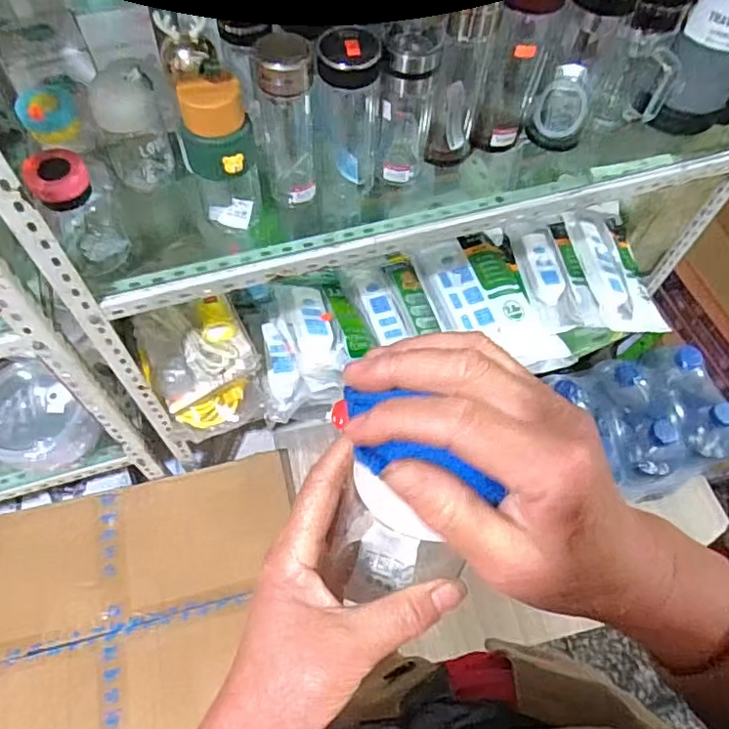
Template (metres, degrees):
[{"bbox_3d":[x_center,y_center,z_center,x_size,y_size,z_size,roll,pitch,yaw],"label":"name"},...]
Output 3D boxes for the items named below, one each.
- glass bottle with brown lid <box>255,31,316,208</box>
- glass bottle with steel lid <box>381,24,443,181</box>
[{"bbox_3d":[-0.081,-0.261,0.651,0.057,0.190,0.059,1,62,-2],"label":"glass bottle with brown lid"},{"bbox_3d":[0.048,-0.286,0.672,0.052,0.166,0.052,1,62,-2],"label":"glass bottle with steel lid"}]

